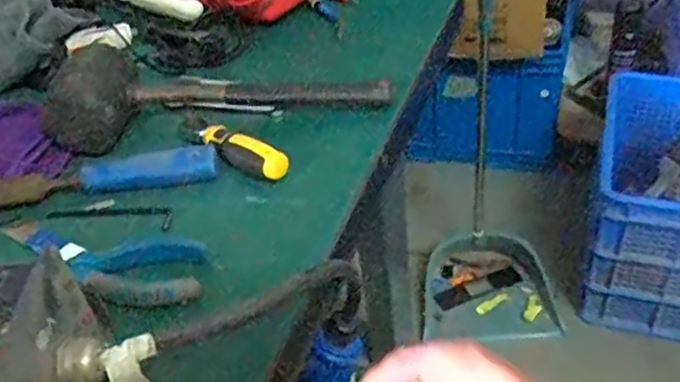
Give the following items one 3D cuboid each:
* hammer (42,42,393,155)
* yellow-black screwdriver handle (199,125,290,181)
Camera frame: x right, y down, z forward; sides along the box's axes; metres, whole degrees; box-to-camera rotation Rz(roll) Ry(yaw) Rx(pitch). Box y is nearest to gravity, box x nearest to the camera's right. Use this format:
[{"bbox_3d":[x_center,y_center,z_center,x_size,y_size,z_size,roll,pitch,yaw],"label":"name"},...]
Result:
[{"bbox_3d":[-0.106,-0.097,0.567,0.289,0.052,0.105,-6,40,2],"label":"hammer"},{"bbox_3d":[-0.079,-0.032,0.527,0.089,0.023,0.023,28,52,35],"label":"yellow-black screwdriver handle"}]

